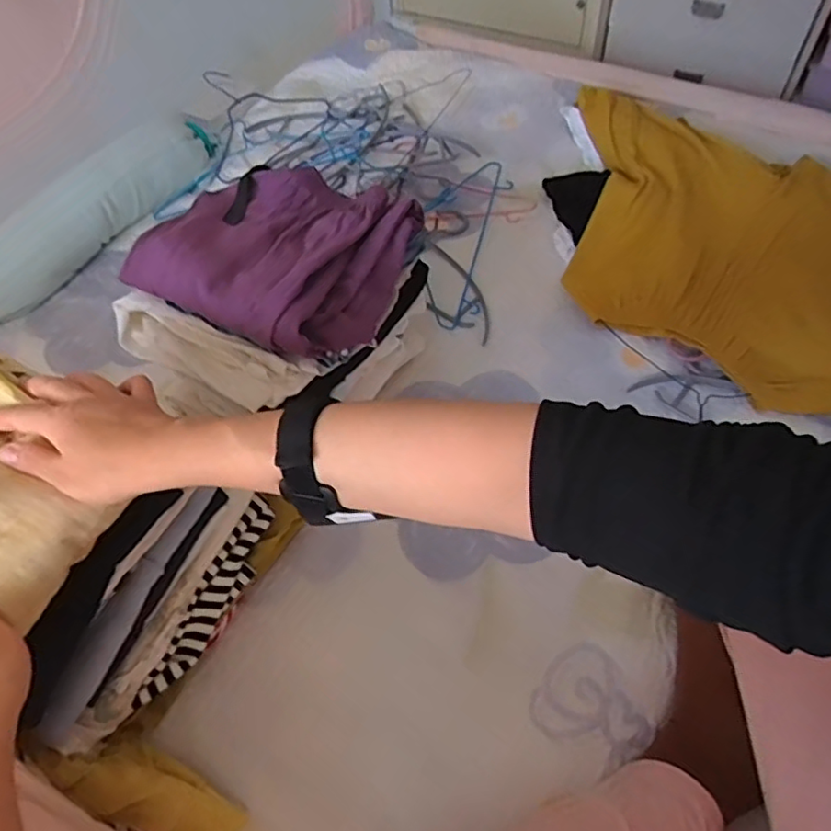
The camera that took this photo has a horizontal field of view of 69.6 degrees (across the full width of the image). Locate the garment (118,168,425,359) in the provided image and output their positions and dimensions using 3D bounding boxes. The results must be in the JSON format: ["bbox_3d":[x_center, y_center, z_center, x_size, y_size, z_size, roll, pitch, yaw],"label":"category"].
[{"bbox_3d":[-0.142,-0.180,0.658,0.250,0.075,0.258,20,57,18],"label":"garment"}]

